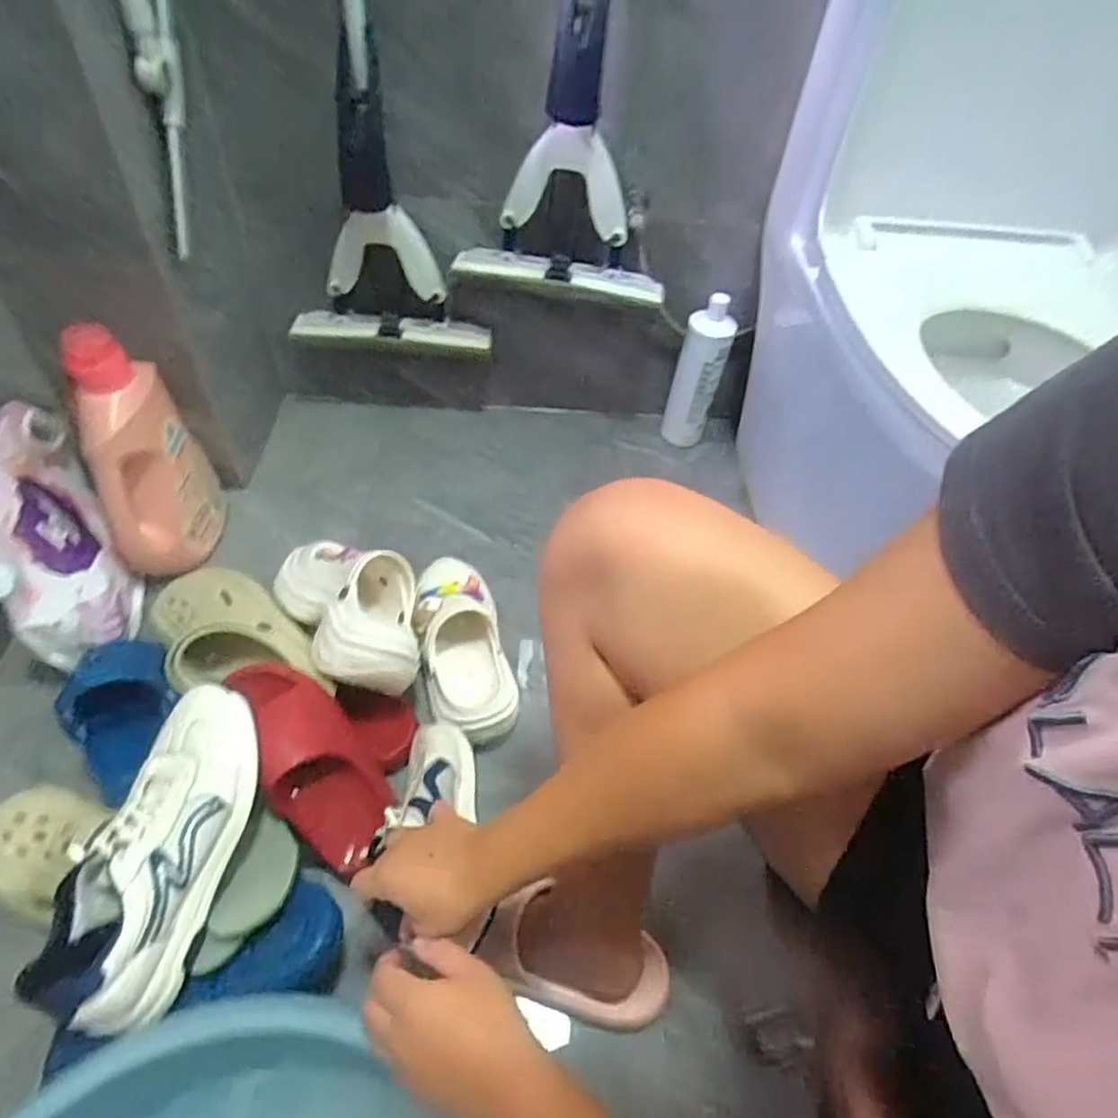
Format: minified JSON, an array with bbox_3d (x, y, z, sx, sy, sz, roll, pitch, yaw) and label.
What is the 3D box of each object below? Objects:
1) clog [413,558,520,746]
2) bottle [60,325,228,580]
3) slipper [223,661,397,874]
[{"bbox_3d":[-0.119,0.101,0.813,0.101,0.098,0.241,-11,52,-16],"label":"clog"},{"bbox_3d":[-0.516,-0.130,0.834,0.098,0.289,0.157,-7,51,-13],"label":"bottle"},{"bbox_3d":[-0.245,0.196,0.666,0.097,0.058,0.211,-28,86,-26],"label":"slipper"}]

